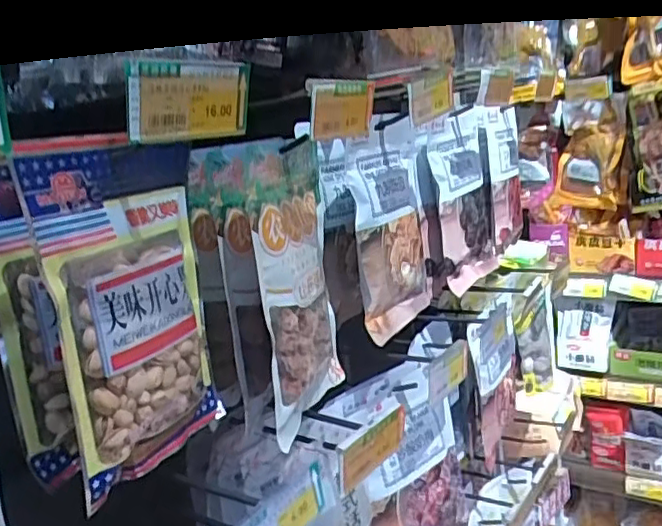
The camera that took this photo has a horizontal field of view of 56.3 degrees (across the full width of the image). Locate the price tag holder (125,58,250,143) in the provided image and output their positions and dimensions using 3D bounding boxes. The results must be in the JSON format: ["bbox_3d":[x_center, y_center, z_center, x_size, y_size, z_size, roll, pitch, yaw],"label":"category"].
[{"bbox_3d":[-0.075,-0.091,0.345,0.007,0.043,0.089,17,23,33],"label":"price tag holder"}]

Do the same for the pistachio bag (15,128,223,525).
[{"bbox_3d":[-0.130,0.028,0.422,0.032,0.217,0.137,-3,13,17],"label":"pistachio bag"}]

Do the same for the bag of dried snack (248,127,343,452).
[{"bbox_3d":[-0.027,0.014,0.522,0.026,0.231,0.149,-4,13,12],"label":"bag of dried snack"}]

